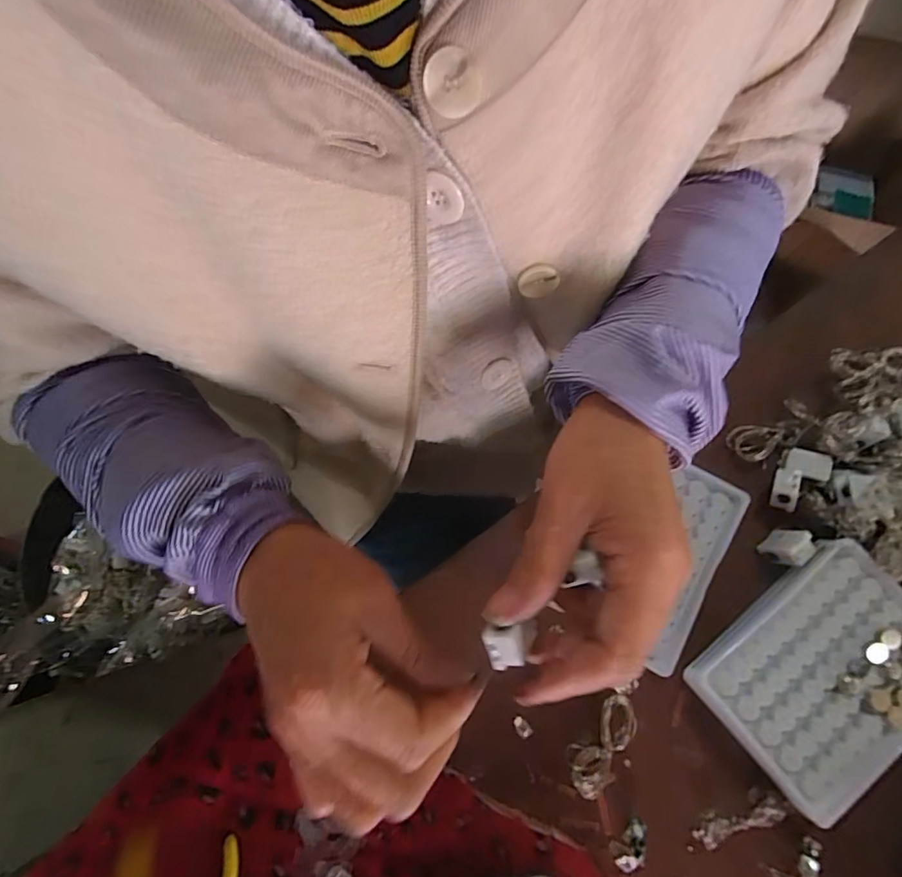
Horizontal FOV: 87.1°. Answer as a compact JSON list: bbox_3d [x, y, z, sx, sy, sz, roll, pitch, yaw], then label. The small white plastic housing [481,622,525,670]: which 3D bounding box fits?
[{"bbox_3d":[0.023,0.091,0.206,0.017,0.009,0.019,-6,78,-1],"label":"small white plastic housing"}]

